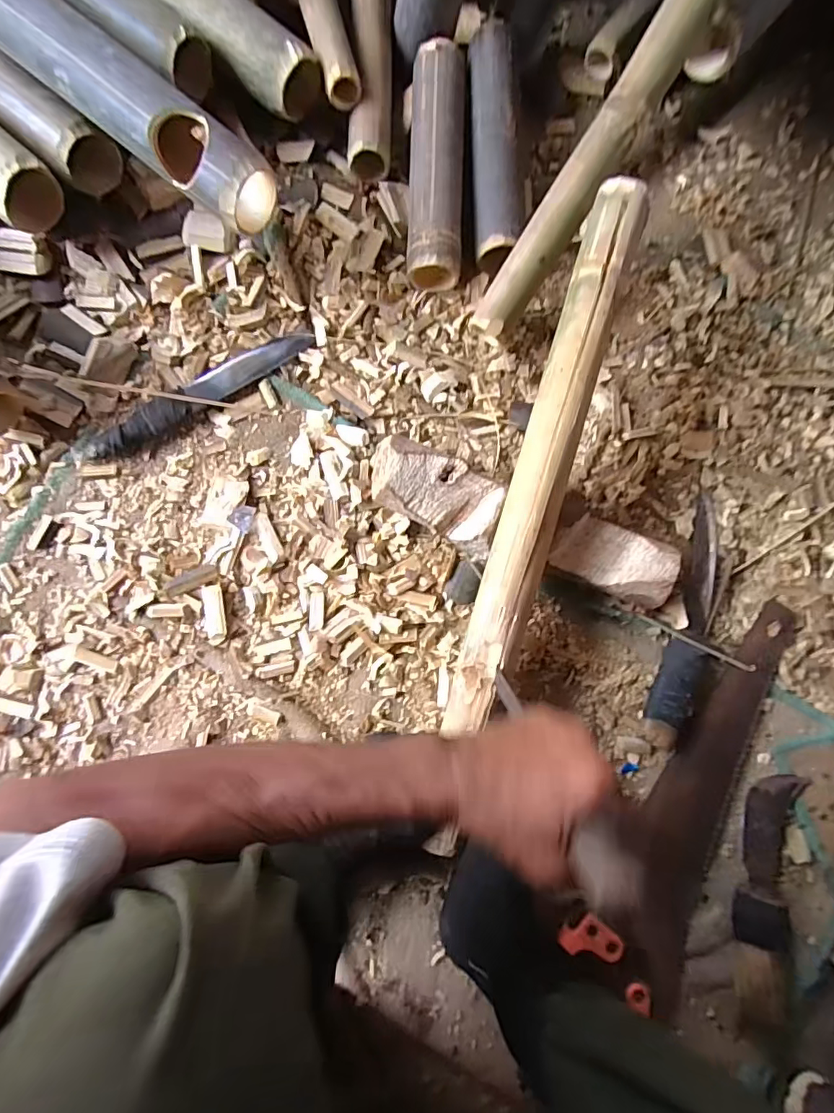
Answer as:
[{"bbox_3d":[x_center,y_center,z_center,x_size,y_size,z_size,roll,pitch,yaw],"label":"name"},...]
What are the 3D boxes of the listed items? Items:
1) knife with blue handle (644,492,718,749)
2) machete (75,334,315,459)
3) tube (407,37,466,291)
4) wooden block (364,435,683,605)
[{"bbox_3d":[0.316,0.072,0.568,0.055,0.026,0.279,18,84,-2],"label":"knife with blue handle"},{"bbox_3d":[-0.240,-0.180,0.552,0.271,0.019,0.041,-32,88,-6],"label":"machete"},{"bbox_3d":[0.022,-0.436,0.574,0.059,0.057,0.263,2,85,-4],"label":"tube"},{"bbox_3d":[0.110,-0.031,0.543,0.333,0.060,0.088,18,84,-2],"label":"wooden block"}]

